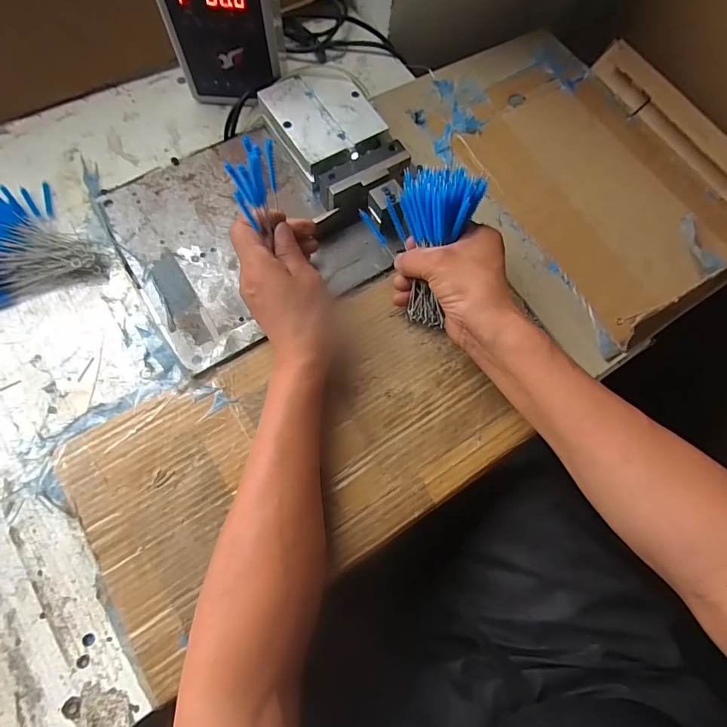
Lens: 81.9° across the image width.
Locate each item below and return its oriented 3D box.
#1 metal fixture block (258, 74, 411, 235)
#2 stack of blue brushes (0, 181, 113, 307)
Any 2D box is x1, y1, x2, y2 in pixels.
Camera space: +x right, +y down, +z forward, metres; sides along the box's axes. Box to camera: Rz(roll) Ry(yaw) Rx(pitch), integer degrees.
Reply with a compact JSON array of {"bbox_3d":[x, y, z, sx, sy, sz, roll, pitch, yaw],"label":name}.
[{"bbox_3d":[-0.022,-0.223,0.449,0.100,0.050,0.191,-32,76,-12],"label":"metal fixture block"},{"bbox_3d":[-0.343,-0.126,0.409,0.146,0.039,0.130,-22,74,-9],"label":"stack of blue brushes"}]

